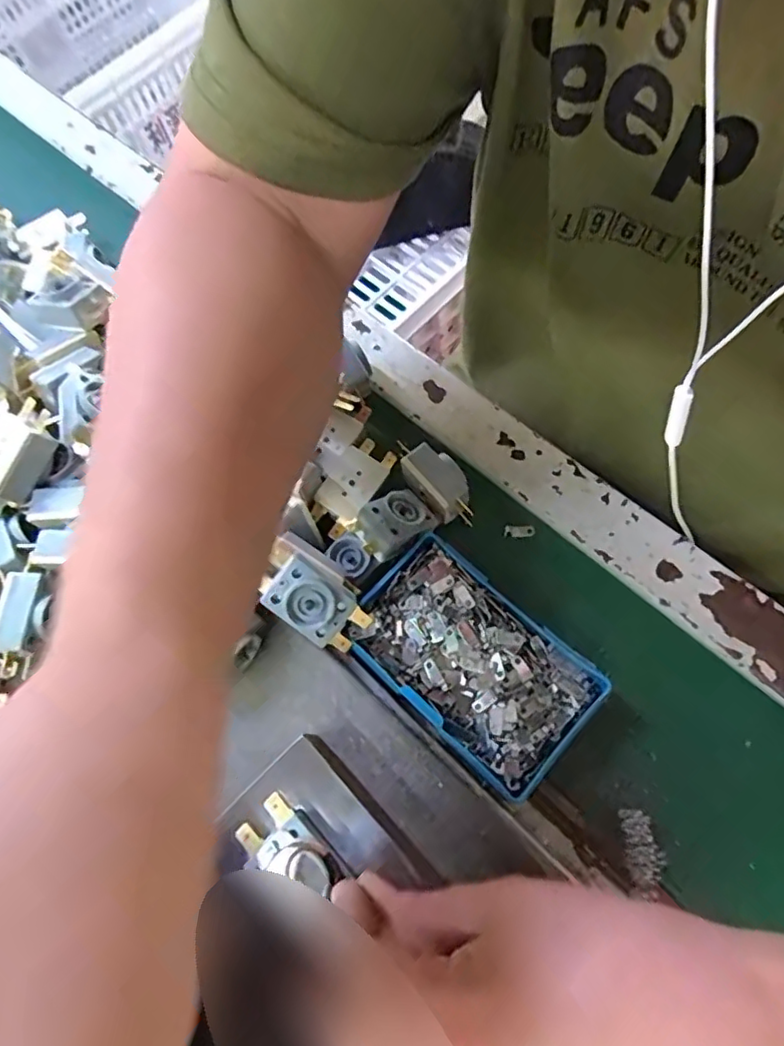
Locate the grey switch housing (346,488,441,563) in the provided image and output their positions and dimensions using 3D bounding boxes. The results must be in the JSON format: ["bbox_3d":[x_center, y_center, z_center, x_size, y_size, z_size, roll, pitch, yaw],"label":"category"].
[{"bbox_3d":[0.001,0.000,0.312,0.041,0.020,0.027,-37,69,-13],"label":"grey switch housing"}]

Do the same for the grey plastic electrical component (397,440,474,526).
[{"bbox_3d":[0.025,-0.023,0.328,0.024,0.019,0.053,-43,69,-11],"label":"grey plastic electrical component"}]

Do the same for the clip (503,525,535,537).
[{"bbox_3d":[0.070,0.004,0.328,0.017,0.004,0.006,-2,68,6],"label":"clip"}]

